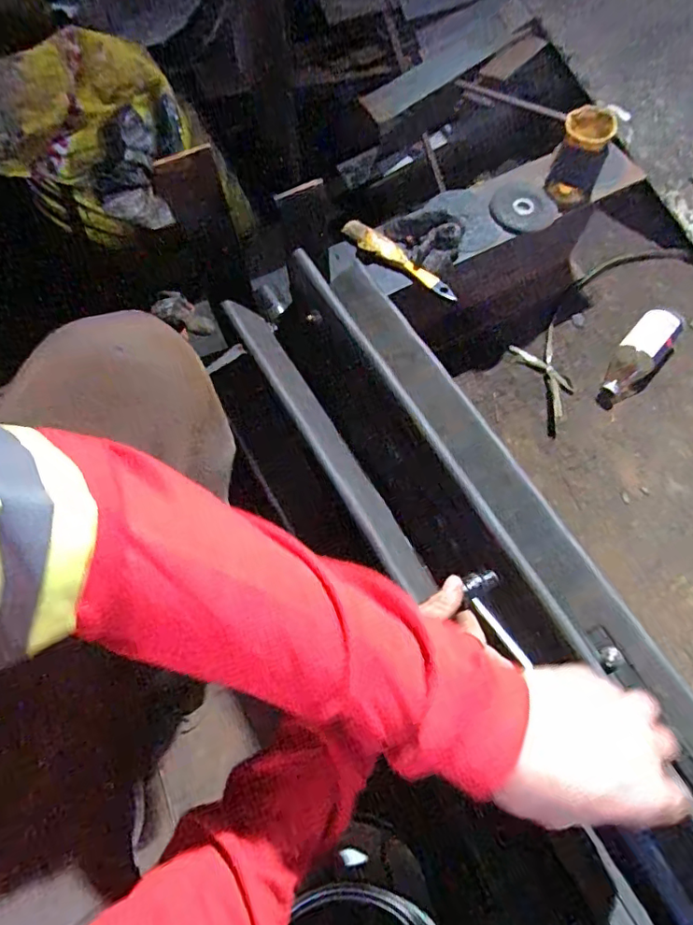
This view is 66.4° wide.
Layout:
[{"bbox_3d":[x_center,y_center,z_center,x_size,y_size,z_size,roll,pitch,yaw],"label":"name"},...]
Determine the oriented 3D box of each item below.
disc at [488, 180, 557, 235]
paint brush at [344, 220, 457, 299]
[{"bbox_3d":[0.232,-0.341,0.704,0.083,0.012,0.081,0,68,-1],"label":"disc"},{"bbox_3d":[0.068,-0.255,0.665,0.168,0.013,0.029,38,73,13],"label":"paint brush"}]

